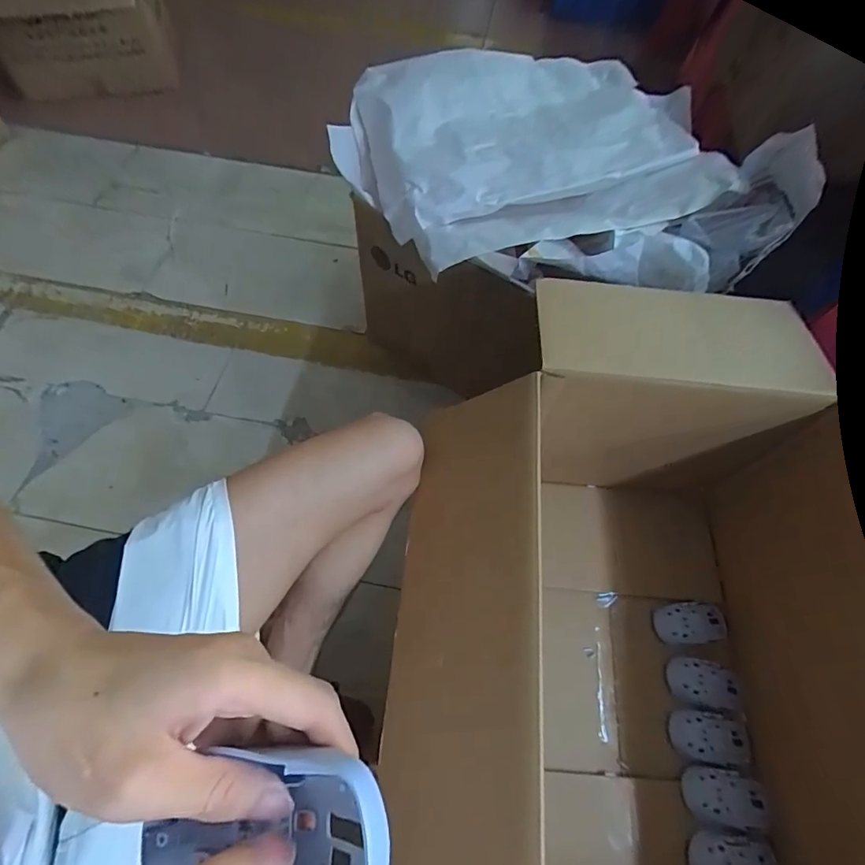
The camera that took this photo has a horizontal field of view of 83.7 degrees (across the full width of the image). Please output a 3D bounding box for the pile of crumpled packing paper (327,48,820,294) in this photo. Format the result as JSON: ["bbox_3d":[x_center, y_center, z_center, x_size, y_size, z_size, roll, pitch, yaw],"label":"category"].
[{"bbox_3d":[0.225,-0.449,0.796,0.544,0.128,0.686,-40,71,-20],"label":"pile of crumpled packing paper"}]

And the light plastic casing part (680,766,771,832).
[{"bbox_3d":[0.358,0.448,0.592,0.088,0.028,0.056,7,62,1],"label":"light plastic casing part"}]

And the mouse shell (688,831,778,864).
[{"bbox_3d":[0.353,0.508,0.566,0.092,0.026,0.062,4,62,0],"label":"mouse shell"}]

